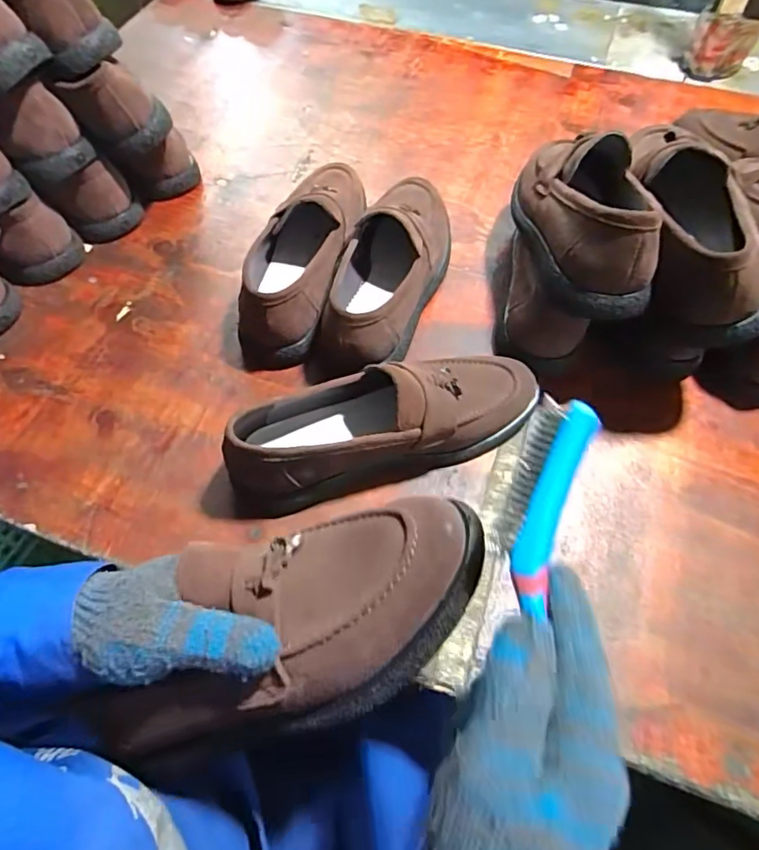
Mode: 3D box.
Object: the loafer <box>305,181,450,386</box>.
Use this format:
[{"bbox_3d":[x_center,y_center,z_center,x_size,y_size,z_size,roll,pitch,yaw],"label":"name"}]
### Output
[{"bbox_3d":[0.010,-0.161,0.532,0.093,0.082,0.277,21,62,10],"label":"loafer"}]

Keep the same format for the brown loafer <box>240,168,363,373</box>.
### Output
[{"bbox_3d":[-0.080,-0.187,0.545,0.087,0.083,0.266,14,61,6],"label":"brown loafer"}]

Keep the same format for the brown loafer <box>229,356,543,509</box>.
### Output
[{"bbox_3d":[0.011,-0.006,0.440,0.265,0.087,0.094,-13,62,-9],"label":"brown loafer"}]

